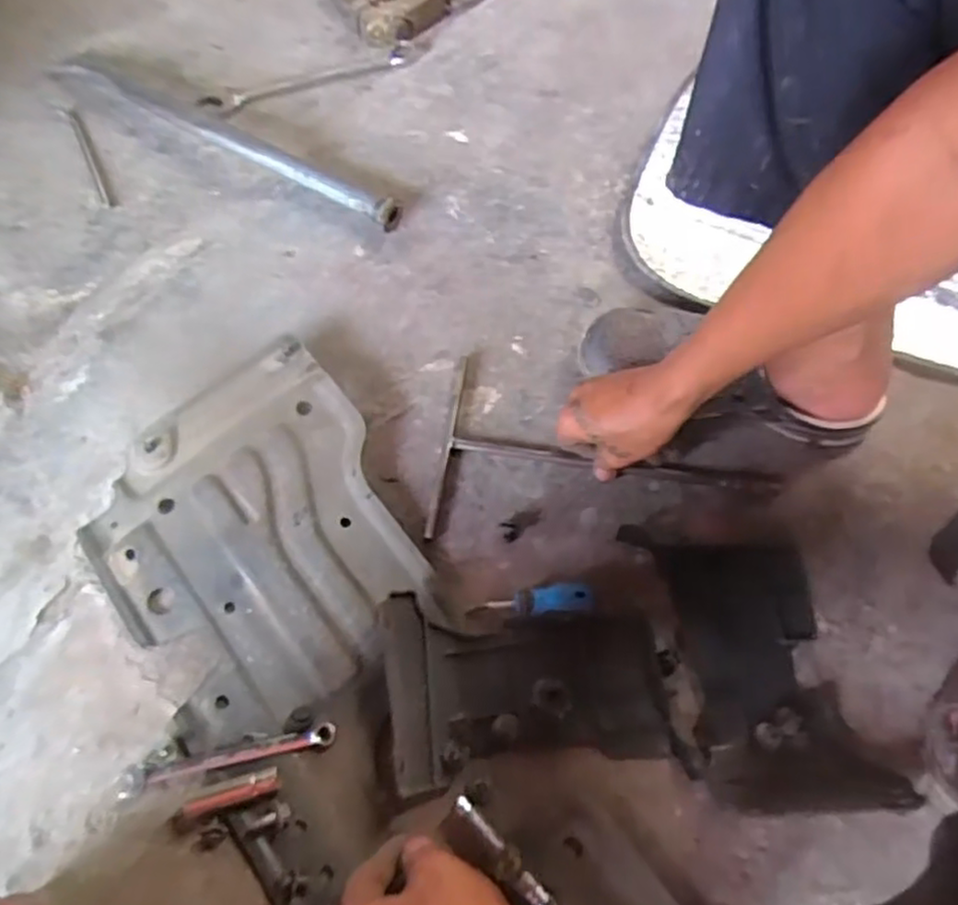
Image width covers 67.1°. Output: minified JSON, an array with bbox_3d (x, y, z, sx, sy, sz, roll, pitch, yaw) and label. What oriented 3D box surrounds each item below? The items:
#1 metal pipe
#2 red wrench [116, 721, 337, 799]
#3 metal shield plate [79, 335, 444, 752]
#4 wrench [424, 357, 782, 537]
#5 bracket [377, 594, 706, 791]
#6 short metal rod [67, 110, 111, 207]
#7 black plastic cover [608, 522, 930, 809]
[{"bbox_3d":[-0.294,-0.364,0.826,0.488,0.040,0.032,31,66,13],"label":"metal pipe"},{"bbox_3d":[-0.188,0.228,0.538,0.160,0.008,0.018,-11,64,-7],"label":"red wrench"},{"bbox_3d":[-0.189,0.063,0.609,0.242,0.030,0.292,-32,68,-16],"label":"metal shield plate"},{"bbox_3d":[0.114,0.008,0.645,0.299,0.011,0.167,6,64,3],"label":"wrench"},{"bbox_3d":[0.041,0.183,0.550,0.227,0.029,0.131,3,63,0],"label":"bracket"},{"bbox_3d":[-0.456,-0.346,0.842,0.010,0.005,0.172,-25,66,-13],"label":"short metal rod"},{"bbox_3d":[0.218,0.158,0.564,0.150,0.034,0.224,-5,63,-4],"label":"black plastic cover"}]

